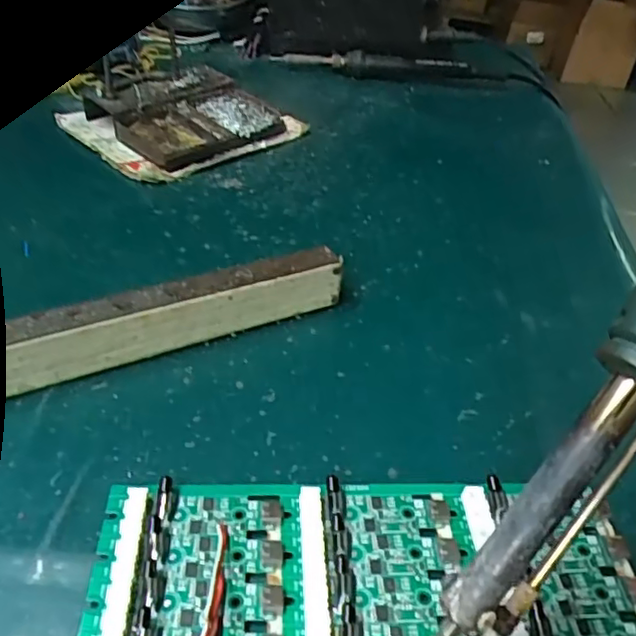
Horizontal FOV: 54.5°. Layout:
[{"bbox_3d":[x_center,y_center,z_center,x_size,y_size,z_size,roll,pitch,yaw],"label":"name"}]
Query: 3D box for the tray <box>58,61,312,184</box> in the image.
[{"bbox_3d":[-0.102,-0.152,0.468,0.119,0.032,0.142,34,47,30],"label":"tray"}]

